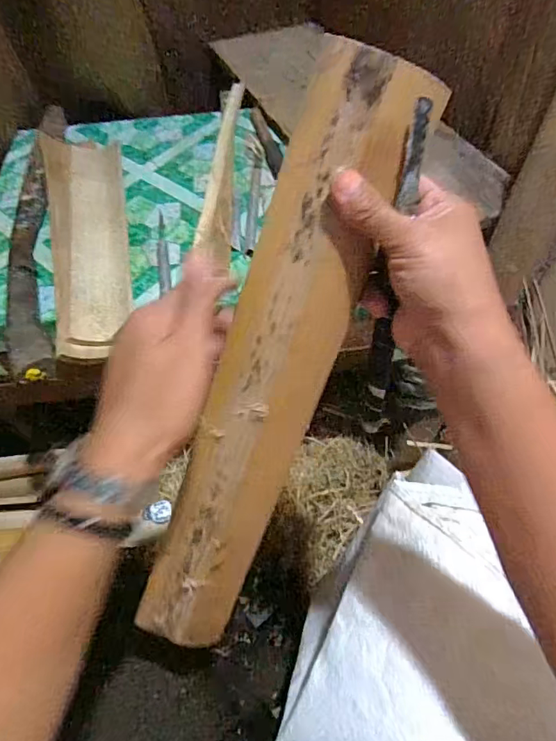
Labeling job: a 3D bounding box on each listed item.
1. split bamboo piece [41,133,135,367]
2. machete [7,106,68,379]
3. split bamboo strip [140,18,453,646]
[{"bbox_3d":[-0.218,-0.160,0.551,0.087,0.029,0.378,-14,54,-7],"label":"split bamboo piece"},{"bbox_3d":[-0.294,-0.209,0.587,0.049,0.025,0.549,-13,54,-6],"label":"machete"},{"bbox_3d":[-0.009,0.022,0.327,0.065,0.418,0.039,27,20,21],"label":"split bamboo strip"}]

